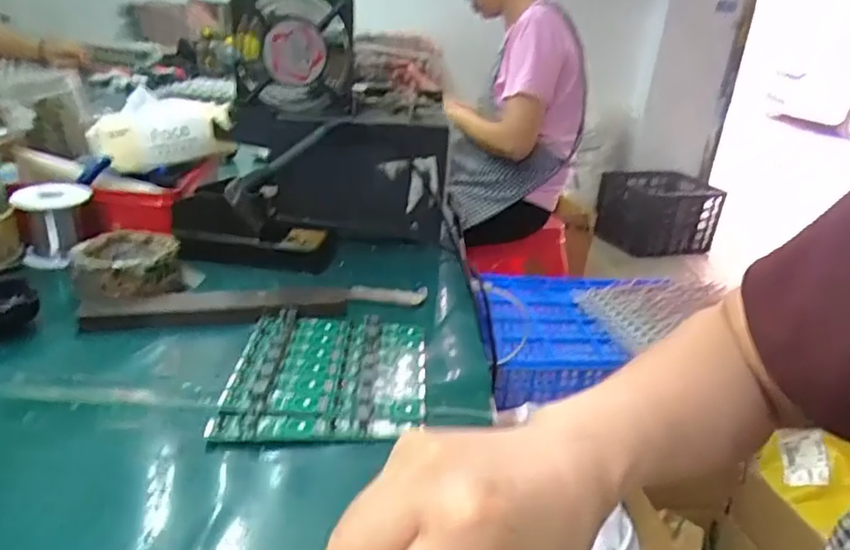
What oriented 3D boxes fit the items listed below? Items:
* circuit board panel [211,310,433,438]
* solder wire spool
[{"bbox_3d":[-0.068,0.070,0.447,0.137,0.010,0.153,5,25,-5],"label":"circuit board panel"},{"bbox_3d":[-0.349,-0.049,0.578,0.063,0.066,0.050,-7,27,-28],"label":"solder wire spool"}]

